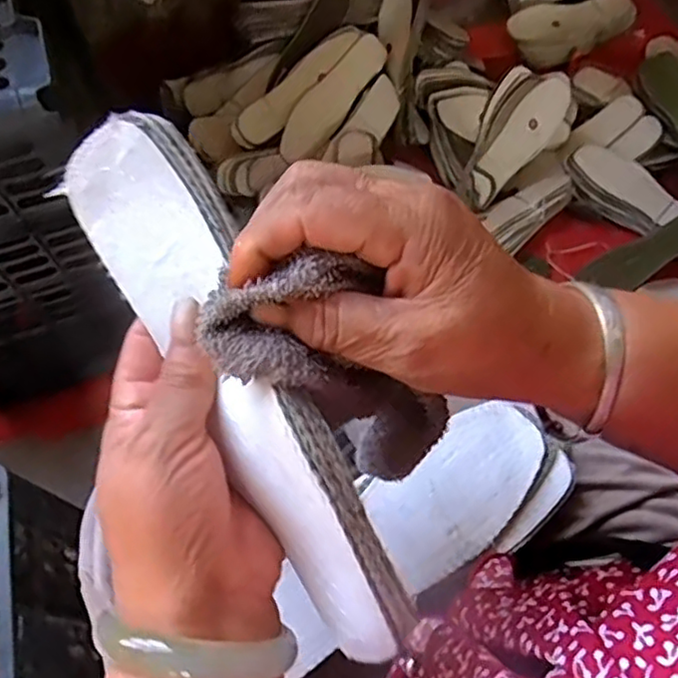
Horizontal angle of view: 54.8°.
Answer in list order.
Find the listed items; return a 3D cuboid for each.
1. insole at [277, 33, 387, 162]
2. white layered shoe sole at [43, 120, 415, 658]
[{"bbox_3d":[-0.010,-0.365,0.995,0.065,0.013,0.234,39,81,-17],"label":"insole"},{"bbox_3d":[-0.039,0.015,0.249,0.050,0.060,0.225,-28,78,-15],"label":"white layered shoe sole"}]

